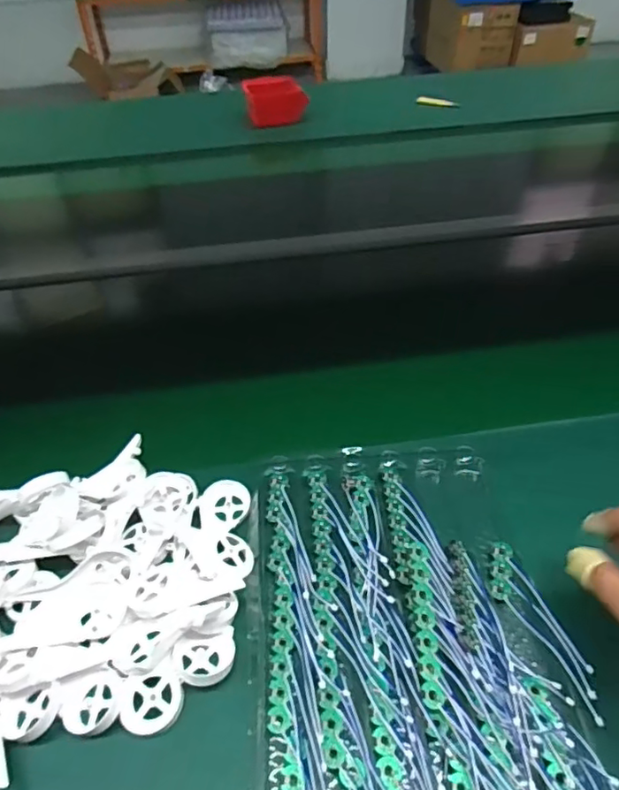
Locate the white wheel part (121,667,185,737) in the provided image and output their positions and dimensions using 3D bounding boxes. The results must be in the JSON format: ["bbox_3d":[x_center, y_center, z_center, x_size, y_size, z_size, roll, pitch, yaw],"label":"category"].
[{"bbox_3d":[-0.113,0.222,0.405,0.043,0.007,0.040,-9,60,-14],"label":"white wheel part"}]

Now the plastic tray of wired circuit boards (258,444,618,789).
[{"bbox_3d":[0.078,0.205,0.410,0.230,0.026,0.409,-6,45,-4],"label":"plastic tray of wired circuit boards"}]

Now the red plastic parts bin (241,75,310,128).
[{"bbox_3d":[-0.076,-0.671,1.278,0.146,0.085,0.080,-4,45,-2],"label":"red plastic parts bin"}]

